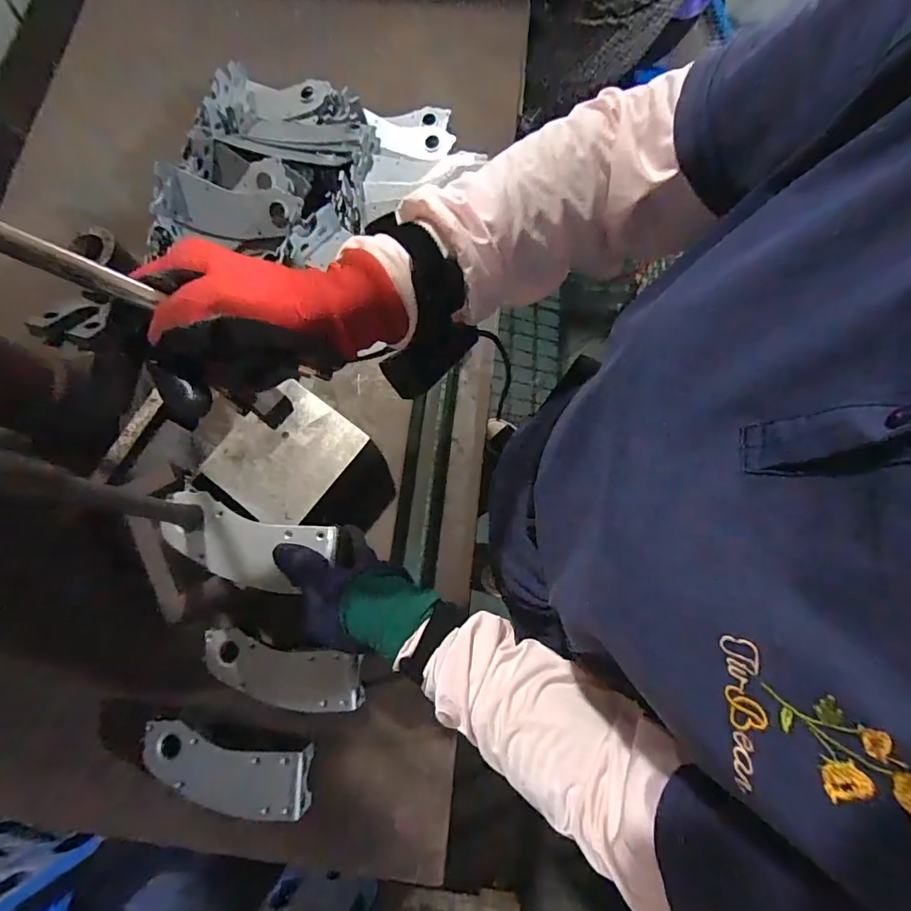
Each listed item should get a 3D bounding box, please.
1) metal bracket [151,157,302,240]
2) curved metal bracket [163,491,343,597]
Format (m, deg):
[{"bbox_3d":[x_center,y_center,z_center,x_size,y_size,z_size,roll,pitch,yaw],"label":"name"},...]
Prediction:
[{"bbox_3d":[-0.297,-0.331,0.617,0.184,0.024,0.088,-2,113,4],"label":"metal bracket"},{"bbox_3d":[-0.193,0.082,0.436,0.163,0.011,0.069,11,76,4],"label":"curved metal bracket"}]

